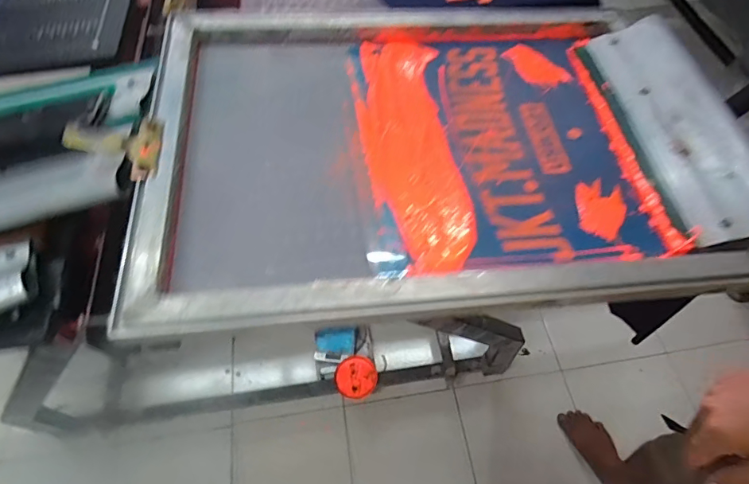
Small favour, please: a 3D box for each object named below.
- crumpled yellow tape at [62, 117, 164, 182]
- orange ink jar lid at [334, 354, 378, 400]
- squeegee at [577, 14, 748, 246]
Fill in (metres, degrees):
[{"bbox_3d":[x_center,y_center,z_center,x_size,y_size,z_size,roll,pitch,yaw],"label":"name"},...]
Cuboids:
[{"bbox_3d":[-0.283,-0.106,0.507,0.088,0.035,0.085,-6,58,-1],"label":"crumpled yellow tape"},{"bbox_3d":[-0.050,0.352,1.215,0.111,0.021,0.106,-3,74,9],"label":"orange ink jar lid"},{"bbox_3d":[0.366,-0.154,0.572,0.115,0.047,0.350,-3,59,-5],"label":"squeegee"}]

